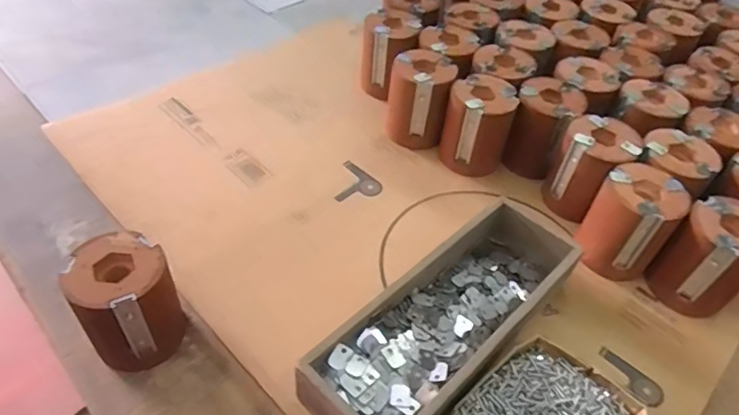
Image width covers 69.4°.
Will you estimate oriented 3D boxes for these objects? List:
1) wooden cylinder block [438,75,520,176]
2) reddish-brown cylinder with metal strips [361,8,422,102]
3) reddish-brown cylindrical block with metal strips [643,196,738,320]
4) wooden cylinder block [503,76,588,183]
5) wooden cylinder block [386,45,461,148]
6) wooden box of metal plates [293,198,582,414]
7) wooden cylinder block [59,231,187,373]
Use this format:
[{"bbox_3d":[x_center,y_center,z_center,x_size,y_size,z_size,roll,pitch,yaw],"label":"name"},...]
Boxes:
[{"bbox_3d":[0.134,-0.100,0.662,0.076,0.100,0.071,15,47,8],"label":"wooden cylinder block"},{"bbox_3d":[0.027,-0.215,0.755,0.075,0.101,0.077,8,47,1],"label":"reddish-brown cylinder with metal strips"},{"bbox_3d":[0.341,0.051,0.536,0.074,0.100,0.077,-34,58,-32],"label":"reddish-brown cylindrical block with metal strips"},{"bbox_3d":[0.214,-0.099,0.664,0.070,0.094,0.081,27,50,18],"label":"wooden cylinder block"},{"bbox_3d":[0.065,-0.139,0.688,0.078,0.099,0.076,15,47,8],"label":"wooden cylinder block"},{"bbox_3d":[0.075,0.103,0.485,0.103,0.067,0.292,37,54,26],"label":"wooden box of metal plates"},{"bbox_3d":[-0.206,0.077,0.455,0.073,0.086,0.074,-23,53,-25],"label":"wooden cylinder block"}]

